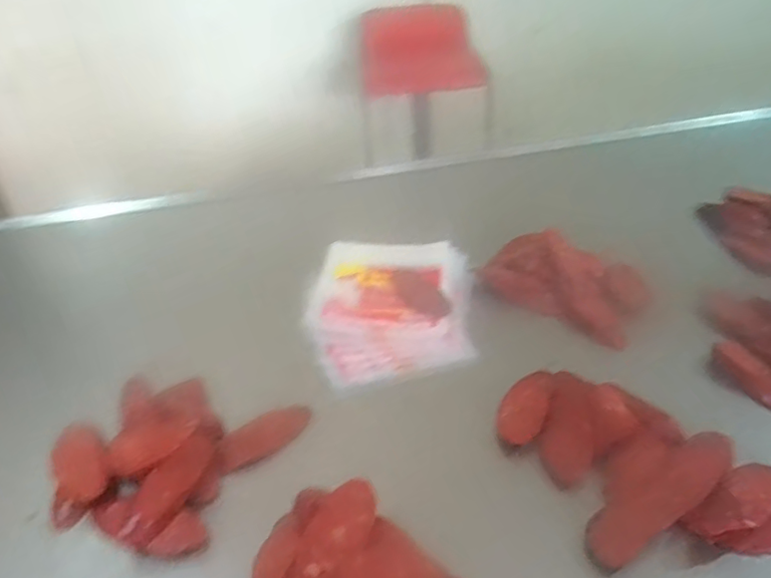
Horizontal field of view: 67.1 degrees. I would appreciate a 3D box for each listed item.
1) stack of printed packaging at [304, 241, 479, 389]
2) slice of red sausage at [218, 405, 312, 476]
[{"bbox_3d":[0.008,0.016,0.669,0.185,0.021,0.255,-1,37,4],"label":"stack of printed packaging"},{"bbox_3d":[-0.106,0.129,0.513,0.086,0.023,0.025,-24,41,-25],"label":"slice of red sausage"}]

